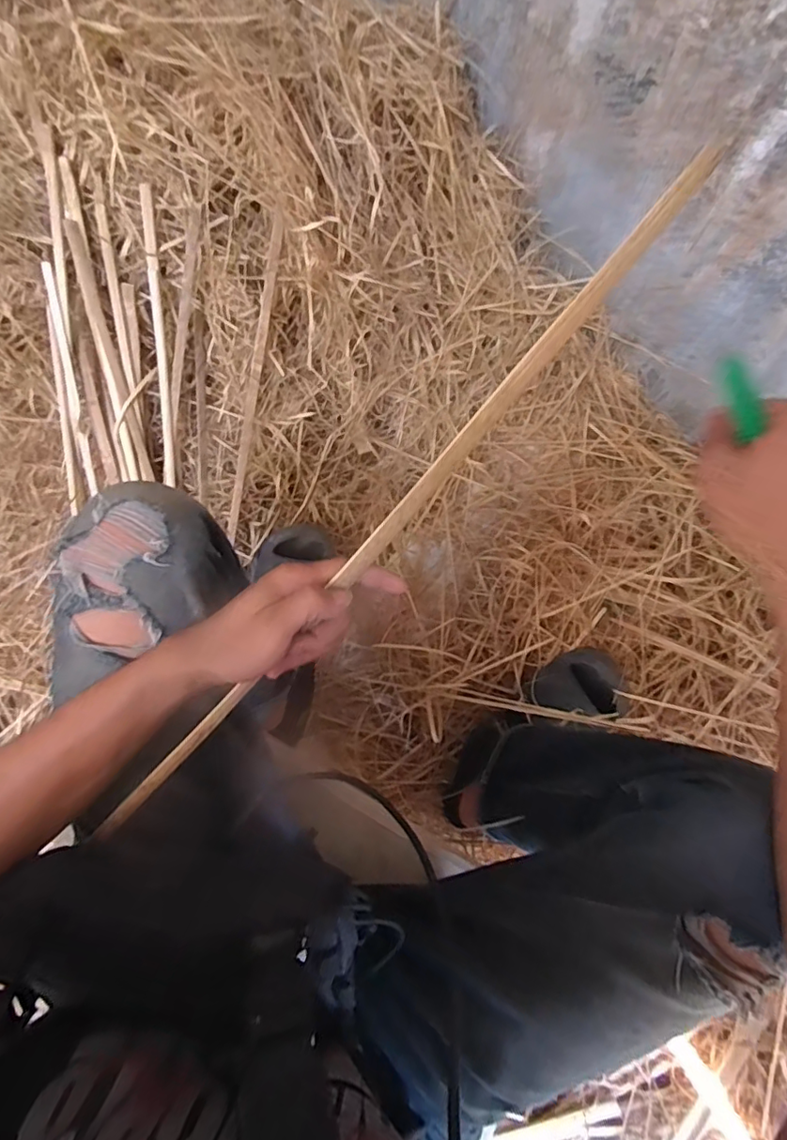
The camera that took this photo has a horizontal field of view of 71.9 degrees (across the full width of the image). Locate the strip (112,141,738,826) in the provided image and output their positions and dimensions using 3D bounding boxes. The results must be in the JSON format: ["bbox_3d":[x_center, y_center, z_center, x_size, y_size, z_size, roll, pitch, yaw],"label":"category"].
[{"bbox_3d":[0.002,-0.039,0.387,0.018,0.018,0.629,42,94,7],"label":"strip"}]

